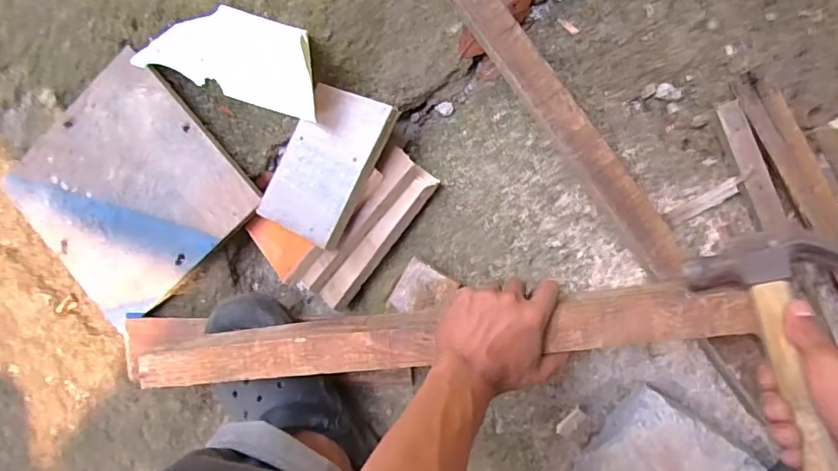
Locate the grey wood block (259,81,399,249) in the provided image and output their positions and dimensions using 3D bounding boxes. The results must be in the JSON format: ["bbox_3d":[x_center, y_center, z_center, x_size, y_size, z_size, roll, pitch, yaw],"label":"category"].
[{"bbox_3d":[-0.105,-0.080,0.611,0.110,0.017,0.166,26,93,24],"label":"grey wood block"}]

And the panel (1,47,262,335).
[{"bbox_3d":[-0.362,-0.056,0.674,0.253,0.017,0.253,-41,86,9],"label":"panel"}]

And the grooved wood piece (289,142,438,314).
[{"bbox_3d":[-0.058,-0.007,0.620,0.066,0.039,0.184,39,98,6],"label":"grooved wood piece"}]

